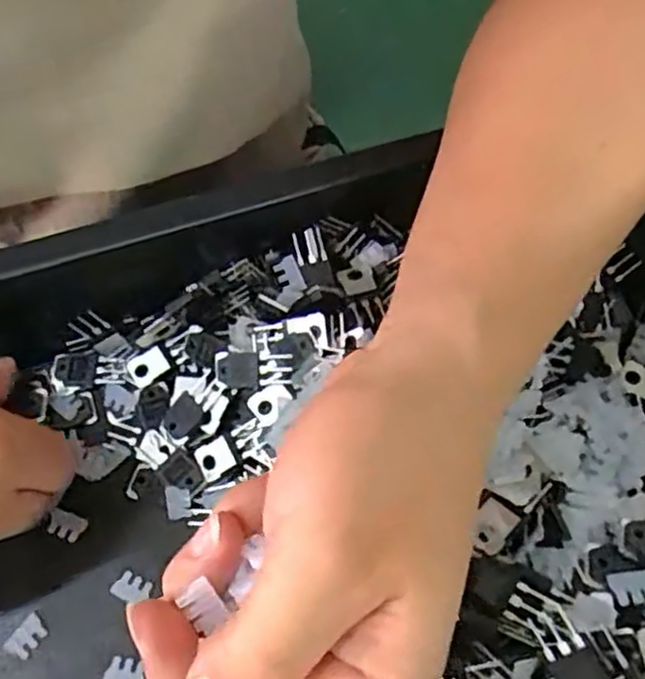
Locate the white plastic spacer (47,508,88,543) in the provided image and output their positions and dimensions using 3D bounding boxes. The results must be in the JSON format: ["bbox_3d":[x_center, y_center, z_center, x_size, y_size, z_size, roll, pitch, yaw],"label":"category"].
[{"bbox_3d":[-0.111,0.080,0.303,0.015,0.004,0.011,21,67,7],"label":"white plastic spacer"}]

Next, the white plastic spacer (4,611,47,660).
[{"bbox_3d":[-0.120,0.120,0.284,0.011,0.004,0.016,36,70,13],"label":"white plastic spacer"}]

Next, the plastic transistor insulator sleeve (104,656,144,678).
[{"bbox_3d":[-0.078,0.133,0.279,0.016,0.004,0.011,15,66,5],"label":"plastic transistor insulator sleeve"}]

